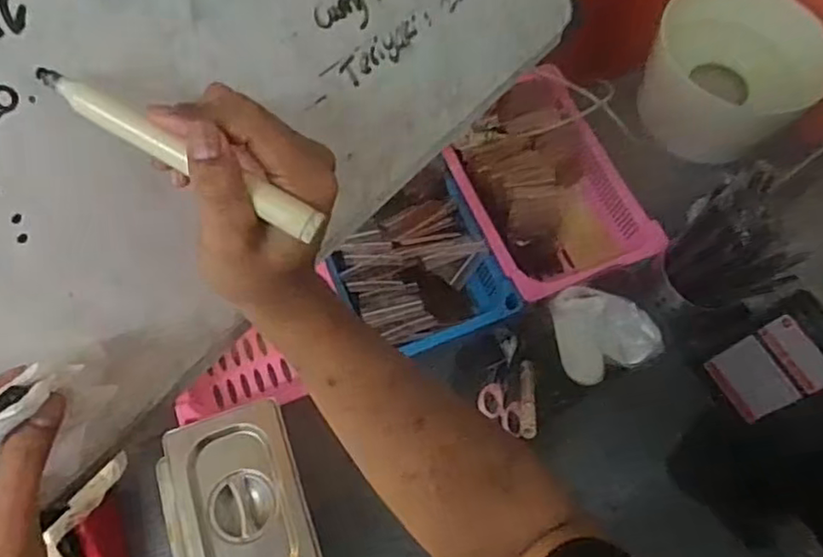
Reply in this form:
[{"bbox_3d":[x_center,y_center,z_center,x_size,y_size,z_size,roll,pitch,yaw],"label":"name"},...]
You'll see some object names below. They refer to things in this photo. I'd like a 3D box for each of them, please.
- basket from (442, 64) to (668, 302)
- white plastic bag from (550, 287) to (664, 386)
[{"bbox_3d":[0.164,-0.121,0.811,0.200,0.074,0.286,-20,68,-12],"label":"basket"},{"bbox_3d":[0.205,0.056,0.704,0.121,0.040,0.100,-24,69,-13],"label":"white plastic bag"}]

